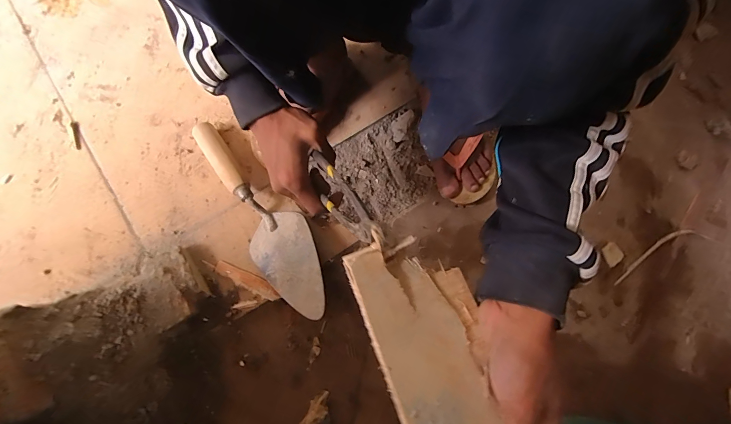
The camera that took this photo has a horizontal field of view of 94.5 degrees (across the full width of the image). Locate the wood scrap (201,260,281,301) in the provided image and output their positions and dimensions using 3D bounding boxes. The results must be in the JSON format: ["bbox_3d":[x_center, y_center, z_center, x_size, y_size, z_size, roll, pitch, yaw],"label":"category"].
[{"bbox_3d":[-0.176,0.094,0.484,0.115,0.006,0.022,24,77,5],"label":"wood scrap"}]

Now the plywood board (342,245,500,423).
[{"bbox_3d":[0.073,0.150,0.232,0.086,0.009,0.278,-17,76,-20],"label":"plywood board"}]

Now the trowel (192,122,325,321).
[{"bbox_3d":[-0.143,0.002,0.478,0.093,0.053,0.320,-26,78,-7],"label":"trowel"}]

